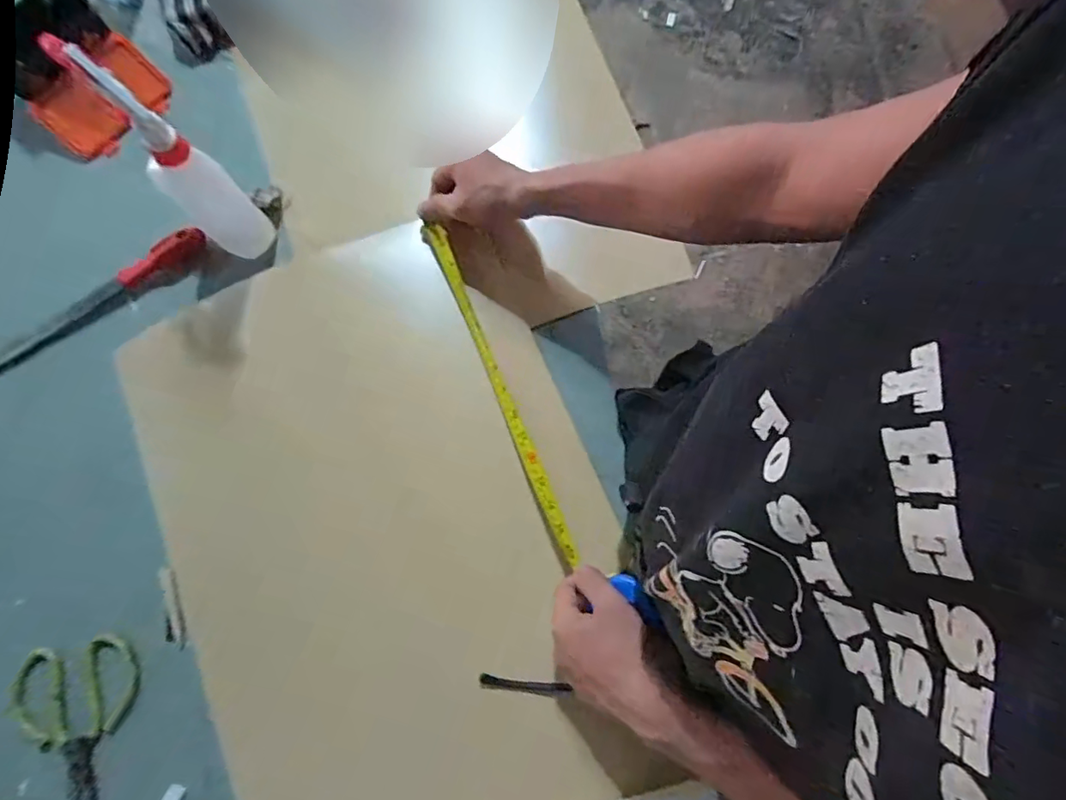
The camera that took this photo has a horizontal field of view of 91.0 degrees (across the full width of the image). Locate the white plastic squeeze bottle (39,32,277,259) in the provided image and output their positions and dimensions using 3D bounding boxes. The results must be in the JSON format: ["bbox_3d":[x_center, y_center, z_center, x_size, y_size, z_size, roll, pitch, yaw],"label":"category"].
[{"bbox_3d":[-0.337,-0.219,0.507,0.061,0.252,0.056,0,79,0],"label":"white plastic squeeze bottle"}]

